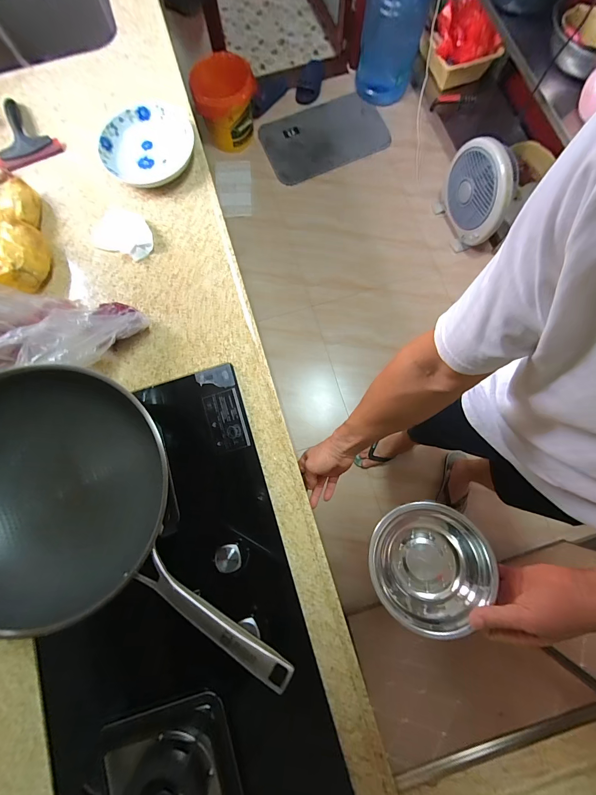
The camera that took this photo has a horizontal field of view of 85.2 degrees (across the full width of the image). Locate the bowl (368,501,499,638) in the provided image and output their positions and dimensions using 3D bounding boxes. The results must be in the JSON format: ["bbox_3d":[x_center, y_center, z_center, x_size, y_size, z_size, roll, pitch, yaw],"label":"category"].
[{"bbox_3d":[0.173,0.222,0.429,0.152,0.065,0.152,-4,64,9],"label":"bowl"}]

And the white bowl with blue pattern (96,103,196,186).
[{"bbox_3d":[-0.316,-0.535,0.683,0.197,0.037,0.190,0,78,1],"label":"white bowl with blue pattern"}]

